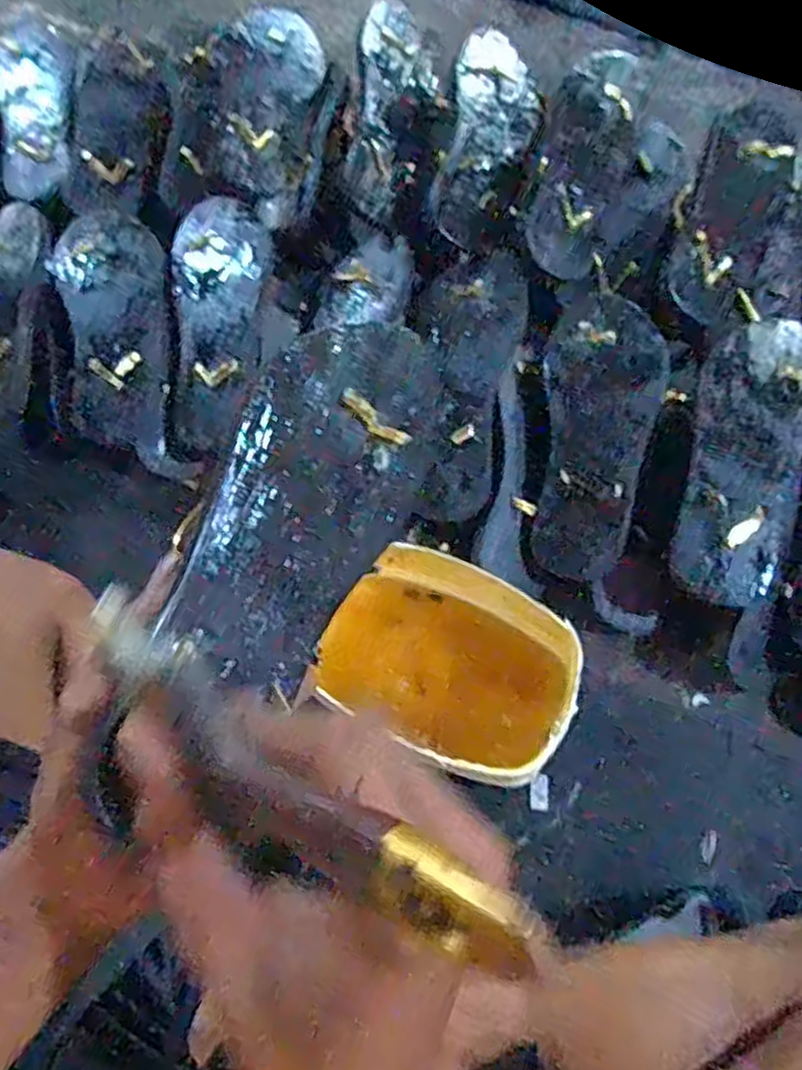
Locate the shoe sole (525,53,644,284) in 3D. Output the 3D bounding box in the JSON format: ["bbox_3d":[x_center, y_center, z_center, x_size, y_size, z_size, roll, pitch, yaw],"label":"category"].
[{"bbox_3d":[0.167,-0.337,0.643,0.078,0.046,0.228,16,72,8],"label":"shoe sole"}]

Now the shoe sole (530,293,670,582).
[{"bbox_3d":[0.161,-0.084,0.590,0.087,0.023,0.236,10,83,6],"label":"shoe sole"}]

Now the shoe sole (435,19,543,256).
[{"bbox_3d":[0.084,-0.369,0.663,0.079,0.040,0.229,10,71,6],"label":"shoe sole"}]

